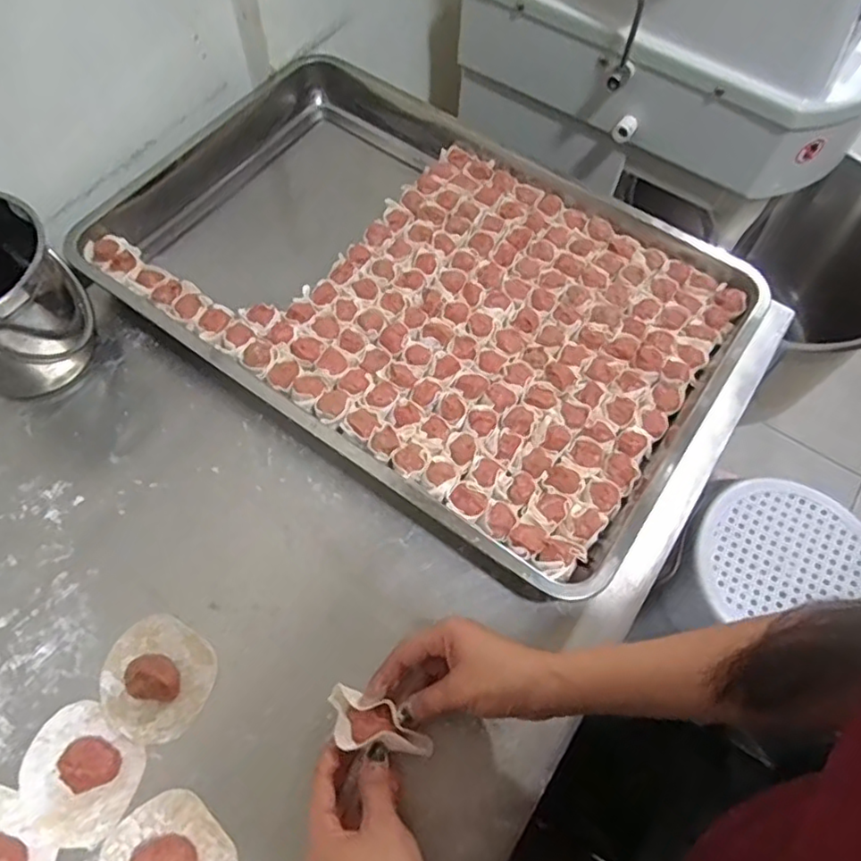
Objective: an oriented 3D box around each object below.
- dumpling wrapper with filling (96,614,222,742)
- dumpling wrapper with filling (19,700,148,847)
[{"bbox_3d":[-0.206,0.182,0.462,0.083,0.022,0.078,1,64,-2],"label":"dumpling wrapper with filling"},{"bbox_3d":[-0.248,0.237,0.432,0.086,0.024,0.073,34,67,13],"label":"dumpling wrapper with filling"}]

